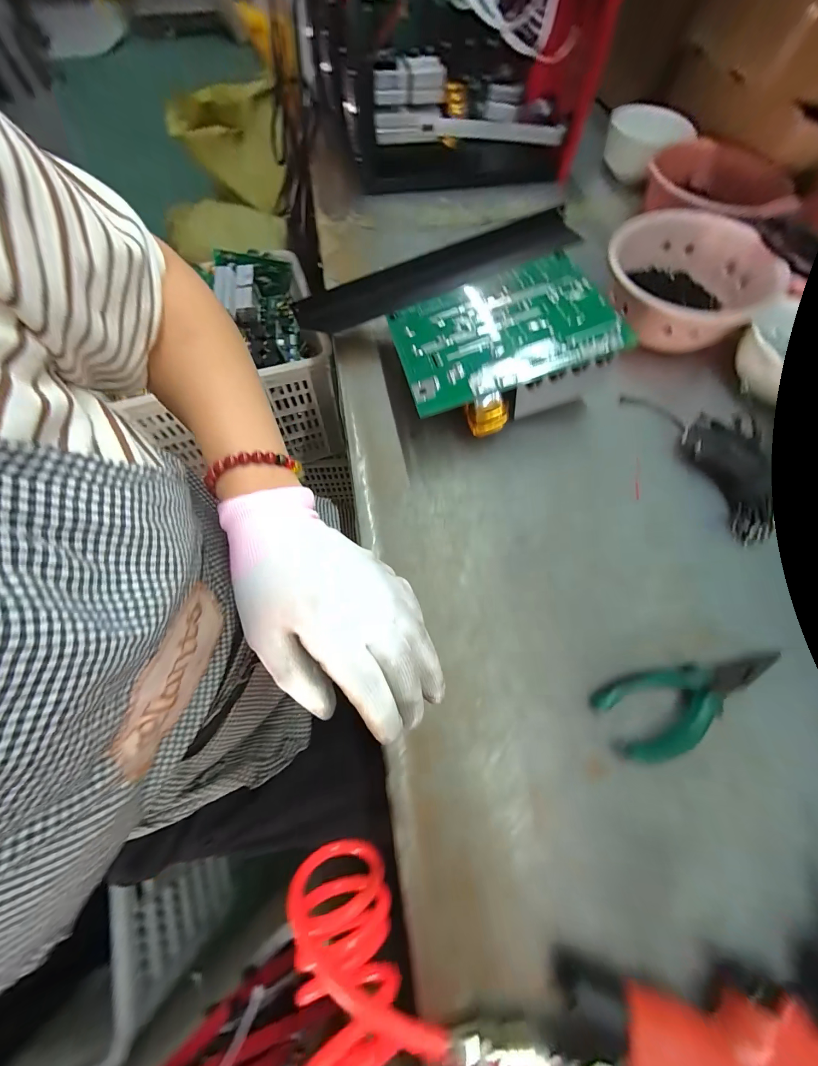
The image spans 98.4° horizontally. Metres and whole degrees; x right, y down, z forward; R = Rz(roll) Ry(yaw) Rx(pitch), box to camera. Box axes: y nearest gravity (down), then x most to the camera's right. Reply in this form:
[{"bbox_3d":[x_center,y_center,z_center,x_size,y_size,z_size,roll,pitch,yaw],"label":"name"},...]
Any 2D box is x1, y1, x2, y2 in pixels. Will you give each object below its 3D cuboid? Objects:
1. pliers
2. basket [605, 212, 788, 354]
[{"bbox_3d":[0.217,0.127,0.262,0.149,0.016,0.052,-8,67,-6],"label":"pliers"},{"bbox_3d":[0.321,-0.297,0.418,0.166,0.062,0.166,-1,67,1],"label":"basket"}]

